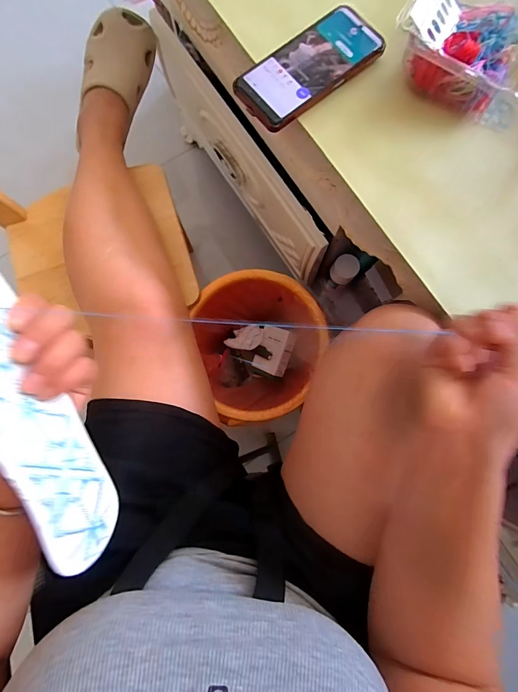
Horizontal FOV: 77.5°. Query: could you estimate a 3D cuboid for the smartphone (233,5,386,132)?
[{"bbox_3d":[0.057,-0.313,0.363,0.170,0.011,0.081,-38,82,-6],"label":"smartphone"}]

